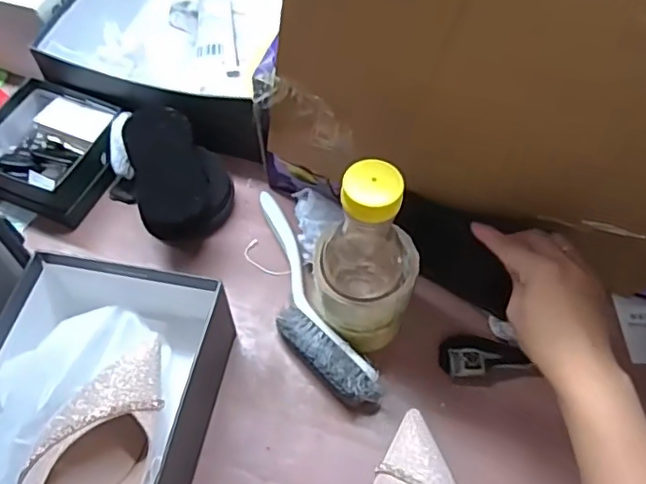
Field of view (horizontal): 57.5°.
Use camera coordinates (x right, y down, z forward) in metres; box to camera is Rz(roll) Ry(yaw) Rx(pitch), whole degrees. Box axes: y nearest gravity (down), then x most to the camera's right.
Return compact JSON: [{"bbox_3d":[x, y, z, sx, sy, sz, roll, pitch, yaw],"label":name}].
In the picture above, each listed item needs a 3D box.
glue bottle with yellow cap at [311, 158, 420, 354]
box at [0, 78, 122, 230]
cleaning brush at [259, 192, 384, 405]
[{"bbox_3d":[0.030,0.021,0.453,0.081,0.190,0.065,20,60,12],"label":"glue bottle with yellow cap"},{"bbox_3d":[-0.277,-0.093,0.610,0.131,0.060,0.129,22,60,13],"label":"box"},{"bbox_3d":[-0.025,0.046,0.533,0.052,0.039,0.233,-22,61,-14],"label":"cleaning brush"}]

